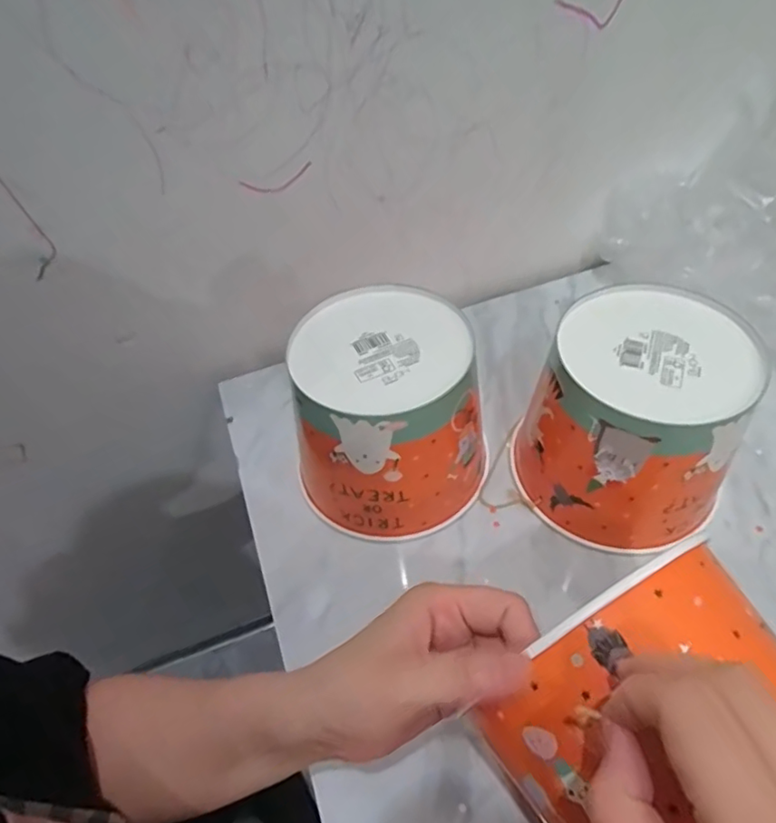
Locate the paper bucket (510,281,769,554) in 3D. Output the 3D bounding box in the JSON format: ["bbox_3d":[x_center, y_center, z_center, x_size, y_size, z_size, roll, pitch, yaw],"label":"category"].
[{"bbox_3d":[0.176,0.007,0.424,0.143,0.132,0.146,-3,50,3],"label":"paper bucket"}]

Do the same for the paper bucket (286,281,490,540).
[{"bbox_3d":[0.001,0.002,0.446,0.132,0.133,0.144,-7,50,0],"label":"paper bucket"}]

